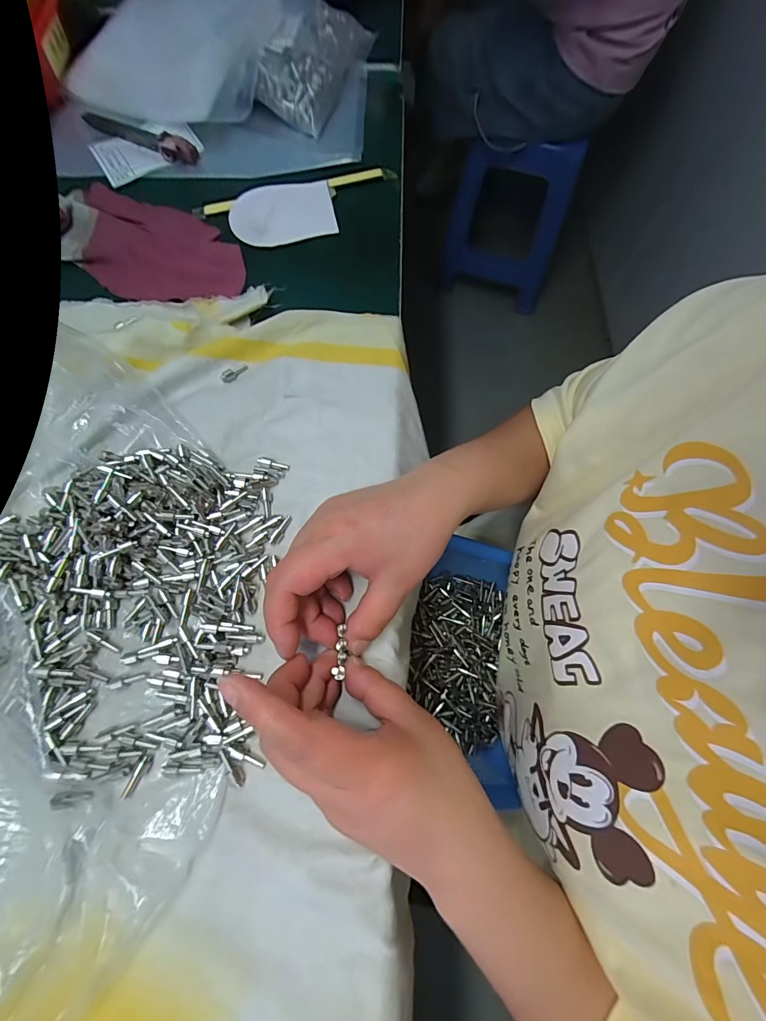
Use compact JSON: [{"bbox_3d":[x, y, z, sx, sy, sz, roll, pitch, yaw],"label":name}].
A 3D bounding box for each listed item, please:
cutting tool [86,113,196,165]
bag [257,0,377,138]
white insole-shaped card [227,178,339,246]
[{"bbox_3d":[-0.251,-0.386,0.406,0.140,0.013,0.027,21,71,5],"label":"cutting tool"},{"bbox_3d":[-0.068,-0.485,0.436,0.073,0.029,0.172,30,70,-21],"label":"bag"},{"bbox_3d":[-0.096,-0.283,0.380,0.096,0.005,0.076,-11,73,-5],"label":"white insole-shaped card"}]

